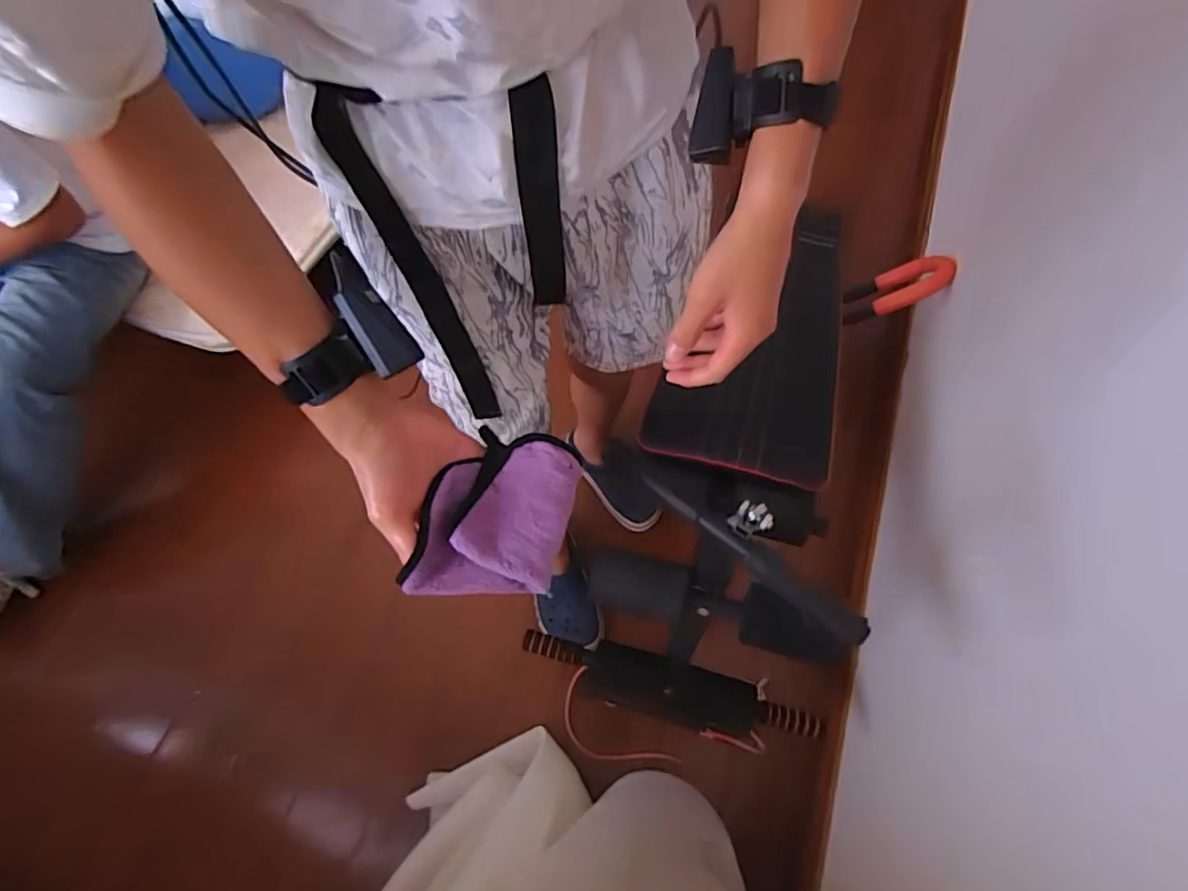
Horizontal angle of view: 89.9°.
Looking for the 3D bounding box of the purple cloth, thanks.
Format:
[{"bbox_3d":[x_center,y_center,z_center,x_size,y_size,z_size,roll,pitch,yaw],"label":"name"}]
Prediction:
[{"bbox_3d":[-0.074,0.051,0.466,0.104,0.024,0.143,11,65,8],"label":"purple cloth"}]

